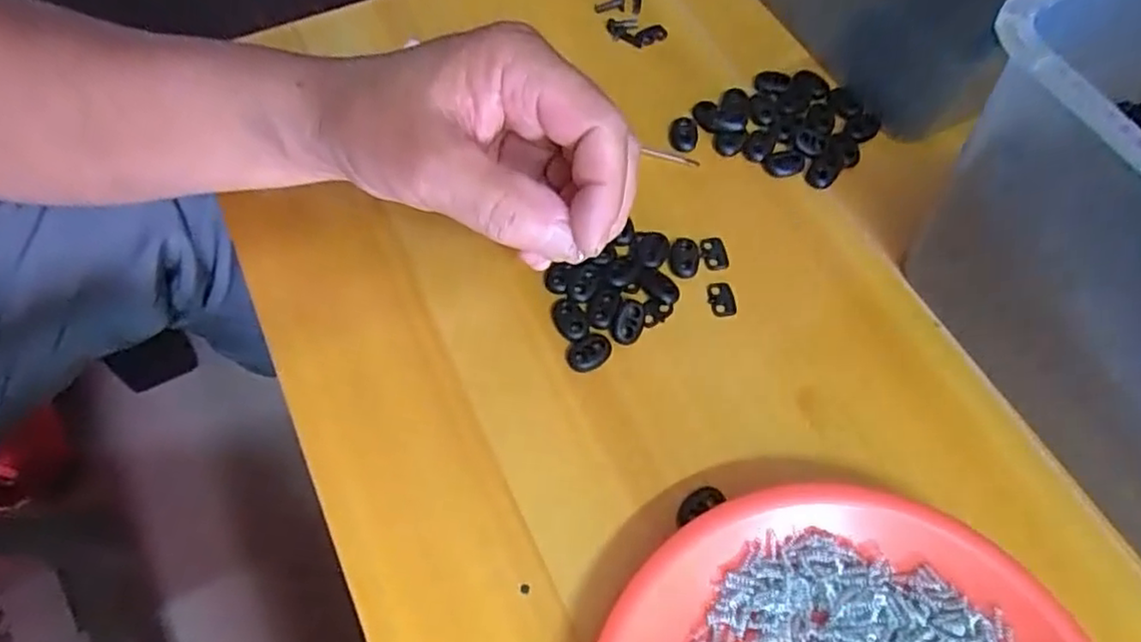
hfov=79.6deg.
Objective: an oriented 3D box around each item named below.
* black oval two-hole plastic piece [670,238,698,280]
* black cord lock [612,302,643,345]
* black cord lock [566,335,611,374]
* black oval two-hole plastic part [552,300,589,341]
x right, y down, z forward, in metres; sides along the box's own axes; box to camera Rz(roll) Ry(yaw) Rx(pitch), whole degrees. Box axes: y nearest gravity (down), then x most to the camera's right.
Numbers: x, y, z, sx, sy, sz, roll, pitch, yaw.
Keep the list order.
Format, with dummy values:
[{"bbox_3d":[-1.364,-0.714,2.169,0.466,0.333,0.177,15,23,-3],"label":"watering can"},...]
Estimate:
[{"bbox_3d":[0.058,-0.032,0.347,0.015,0.004,0.023,10,61,4],"label":"black oval two-hole plastic piece"},{"bbox_3d":[0.028,0.001,0.329,0.013,0.006,0.021,17,62,9],"label":"black cord lock"},{"bbox_3d":[0.009,0.015,0.323,0.021,0.004,0.016,-21,64,-12],"label":"black cord lock"},{"bbox_3d":[0.000,-0.001,0.330,0.014,0.004,0.022,-27,65,-15],"label":"black oval two-hole plastic part"}]

